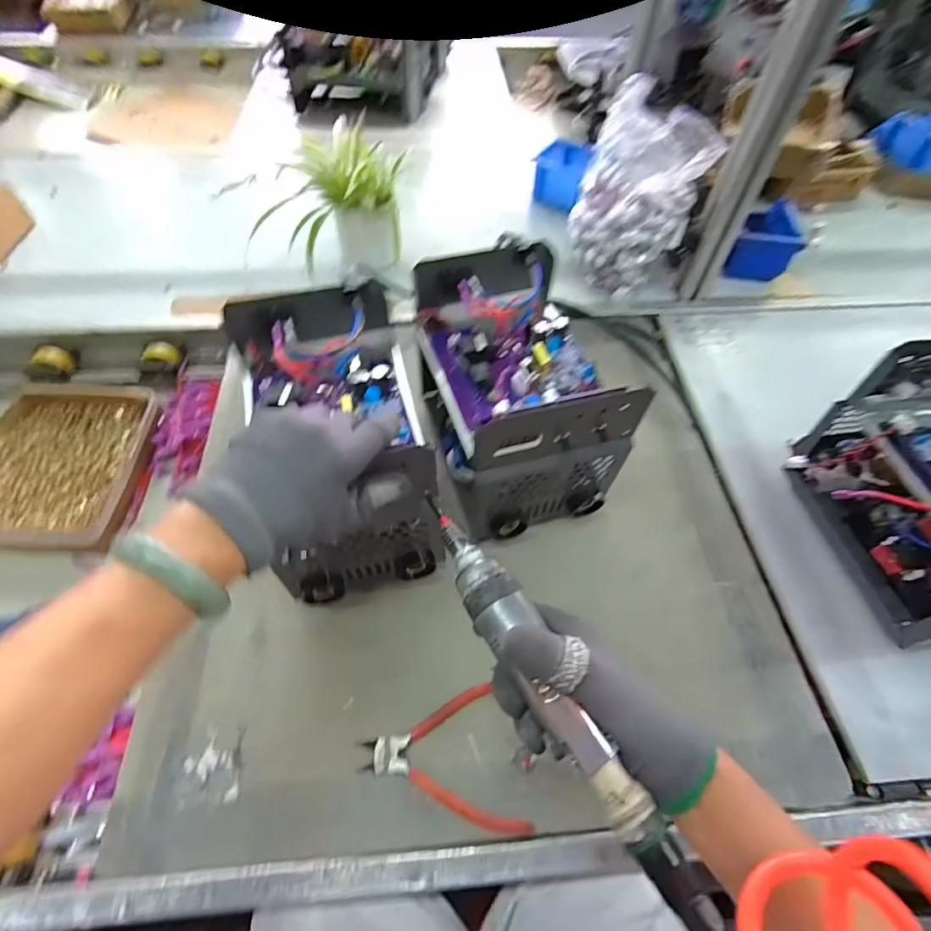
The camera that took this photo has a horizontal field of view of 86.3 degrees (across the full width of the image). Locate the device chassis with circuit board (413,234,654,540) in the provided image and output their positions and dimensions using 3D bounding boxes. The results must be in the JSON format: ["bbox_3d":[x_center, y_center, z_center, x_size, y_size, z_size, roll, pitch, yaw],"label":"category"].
[{"bbox_3d":[0.049,-0.069,0.511,0.145,0.192,0.226,-15,57,-12],"label":"device chassis with circuit board"}]

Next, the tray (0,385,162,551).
[{"bbox_3d":[-0.501,-0.008,0.617,0.207,0.031,0.225,3,56,0],"label":"tray"}]

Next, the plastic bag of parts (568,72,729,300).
[{"bbox_3d":[0.240,-0.369,0.709,0.163,0.215,0.154,18,57,10],"label":"plastic bag of parts"}]

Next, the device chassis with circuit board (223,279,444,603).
[{"bbox_3d":[-0.119,-0.015,0.472,0.149,0.194,0.228,-15,57,-12],"label":"device chassis with circuit board"}]

